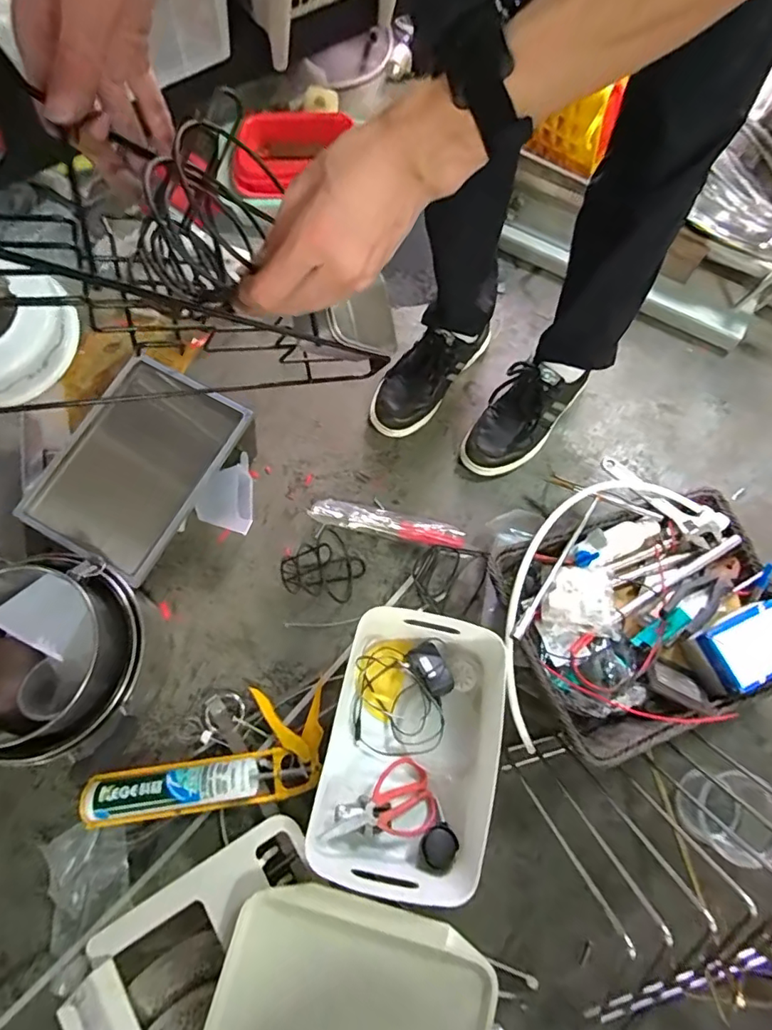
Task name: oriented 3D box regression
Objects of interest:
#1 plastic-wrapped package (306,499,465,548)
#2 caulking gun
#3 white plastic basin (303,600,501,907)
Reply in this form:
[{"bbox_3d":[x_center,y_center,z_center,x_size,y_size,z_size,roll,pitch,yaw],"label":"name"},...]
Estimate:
[{"bbox_3d":[0.001,0.012,0.818,0.245,0.036,0.043,13,72,2],"label":"plastic-wrapped package"},{"bbox_3d":[-0.241,0.325,0.712,0.314,0.069,0.138,-8,73,-4],"label":"caulking gun"},{"bbox_3d":[0.033,0.293,0.683,0.191,0.150,0.318,14,72,3],"label":"white plastic basin"}]

